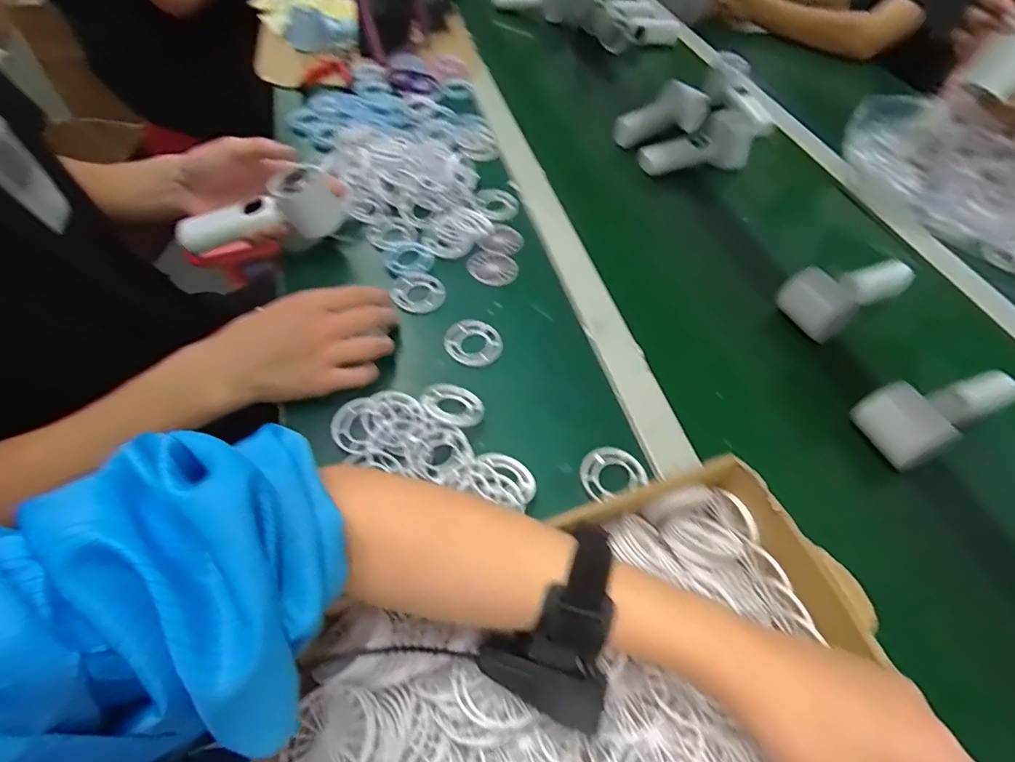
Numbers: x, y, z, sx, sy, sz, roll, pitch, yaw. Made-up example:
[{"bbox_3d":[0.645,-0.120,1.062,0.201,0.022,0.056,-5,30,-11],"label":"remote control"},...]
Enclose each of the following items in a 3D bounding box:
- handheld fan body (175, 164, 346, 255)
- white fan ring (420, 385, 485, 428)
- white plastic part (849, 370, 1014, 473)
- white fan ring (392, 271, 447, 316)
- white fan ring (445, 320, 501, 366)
[{"bbox_3d":[-0.250,-0.167,0.536,0.162,0.089,0.044,-26,61,-20],"label":"handheld fan body"},{"bbox_3d":[-0.047,0.022,0.445,0.052,0.007,0.052,14,32,-9],"label":"white fan ring"},{"bbox_3d":[0.392,0.020,0.459,0.153,0.045,0.063,-19,58,-16],"label":"white plastic part"},{"bbox_3d":[-0.094,-0.095,0.548,0.054,0.006,0.058,2,55,-3],"label":"white fan ring"},{"bbox_3d":[-0.035,-0.038,0.510,0.052,0.011,0.055,2,55,-3],"label":"white fan ring"}]

